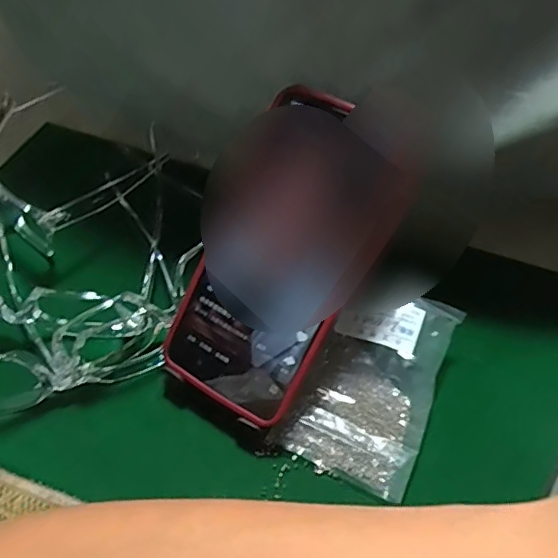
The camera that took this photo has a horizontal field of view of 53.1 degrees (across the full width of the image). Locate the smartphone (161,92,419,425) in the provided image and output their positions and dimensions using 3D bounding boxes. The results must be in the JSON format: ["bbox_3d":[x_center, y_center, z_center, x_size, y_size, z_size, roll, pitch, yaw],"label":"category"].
[{"bbox_3d":[0.002,-0.012,0.301,0.083,0.019,0.169,29,94,7],"label":"smartphone"}]

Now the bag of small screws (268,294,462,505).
[{"bbox_3d":[0.052,0.056,0.316,0.073,0.014,0.109,22,76,11],"label":"bag of small screws"}]

